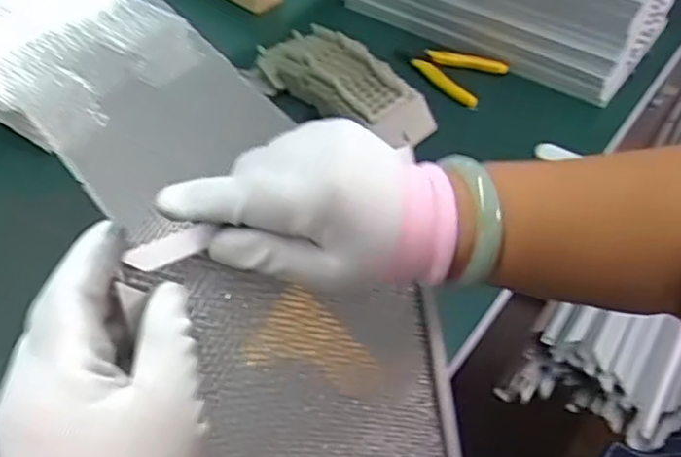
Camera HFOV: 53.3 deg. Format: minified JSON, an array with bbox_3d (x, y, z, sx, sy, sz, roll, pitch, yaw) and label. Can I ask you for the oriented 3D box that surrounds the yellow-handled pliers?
[{"bbox_3d":[0.115,-0.174,0.735,0.105,0.012,0.070,29,53,22],"label":"yellow-handled pliers"}]

